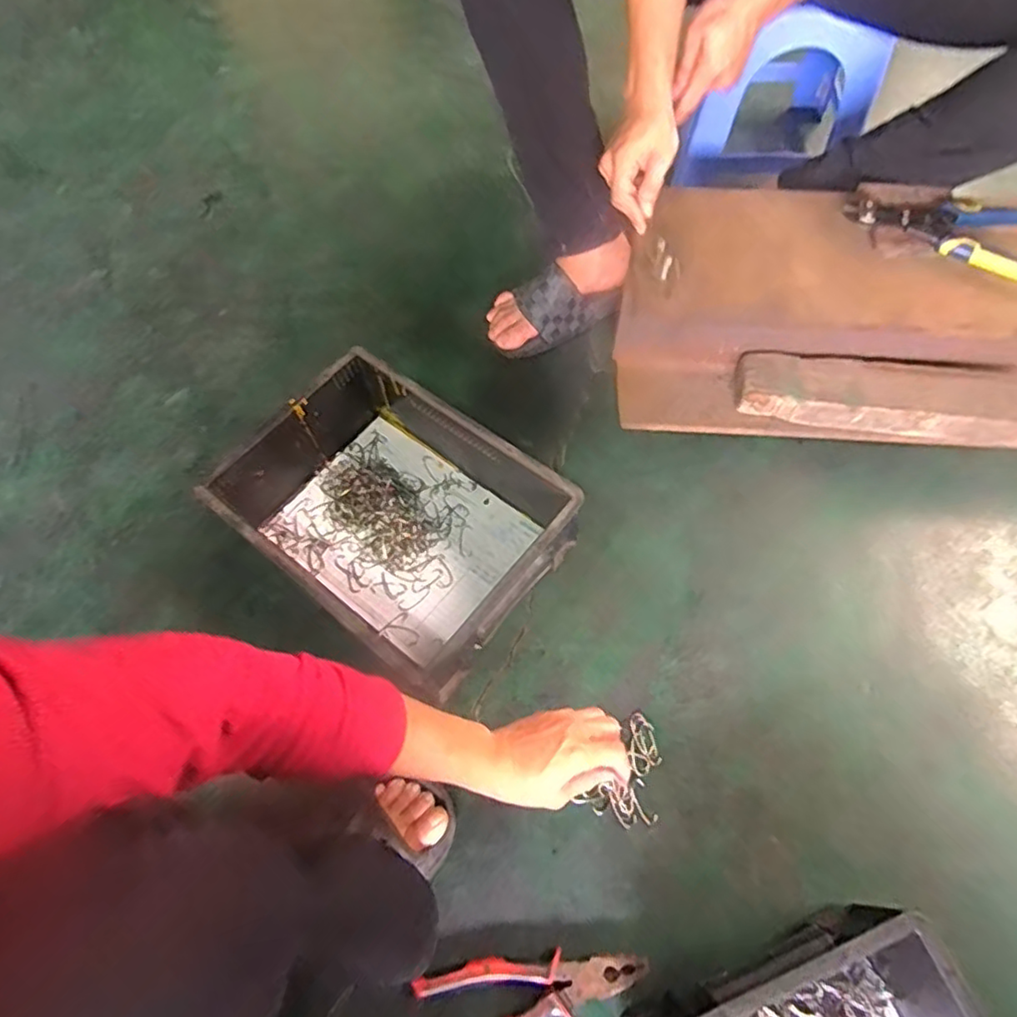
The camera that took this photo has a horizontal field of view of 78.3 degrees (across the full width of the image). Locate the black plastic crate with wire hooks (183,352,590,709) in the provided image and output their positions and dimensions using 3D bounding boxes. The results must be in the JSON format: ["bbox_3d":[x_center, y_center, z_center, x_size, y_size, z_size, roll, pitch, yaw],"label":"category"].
[{"bbox_3d":[-0.119,0.008,0.691,0.332,0.123,0.253,35,69,18],"label":"black plastic crate with wire hooks"}]

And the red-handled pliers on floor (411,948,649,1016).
[{"bbox_3d":[0.021,0.417,0.536,0.196,0.015,0.059,-9,63,-3],"label":"red-handled pliers on floor"}]

